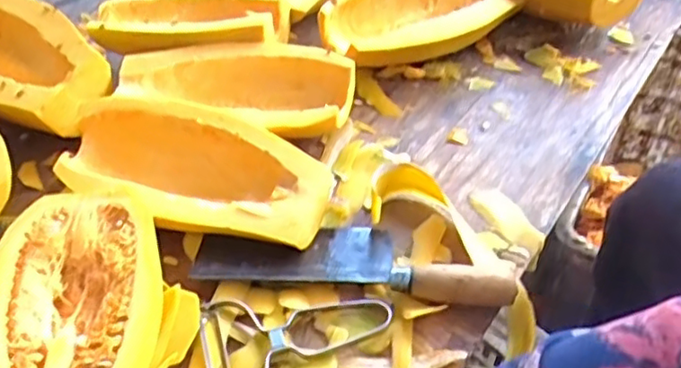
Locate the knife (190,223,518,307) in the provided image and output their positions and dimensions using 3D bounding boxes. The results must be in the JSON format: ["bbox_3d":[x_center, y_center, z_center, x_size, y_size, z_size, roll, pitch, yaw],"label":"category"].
[{"bbox_3d":[0.009,0.059,0.551,0.264,0.024,0.083,2,44,7],"label":"knife"}]

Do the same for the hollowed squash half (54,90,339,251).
[{"bbox_3d":[-0.135,-0.003,0.585,0.248,0.080,0.118,12,46,17],"label":"hollowed squash half"}]

